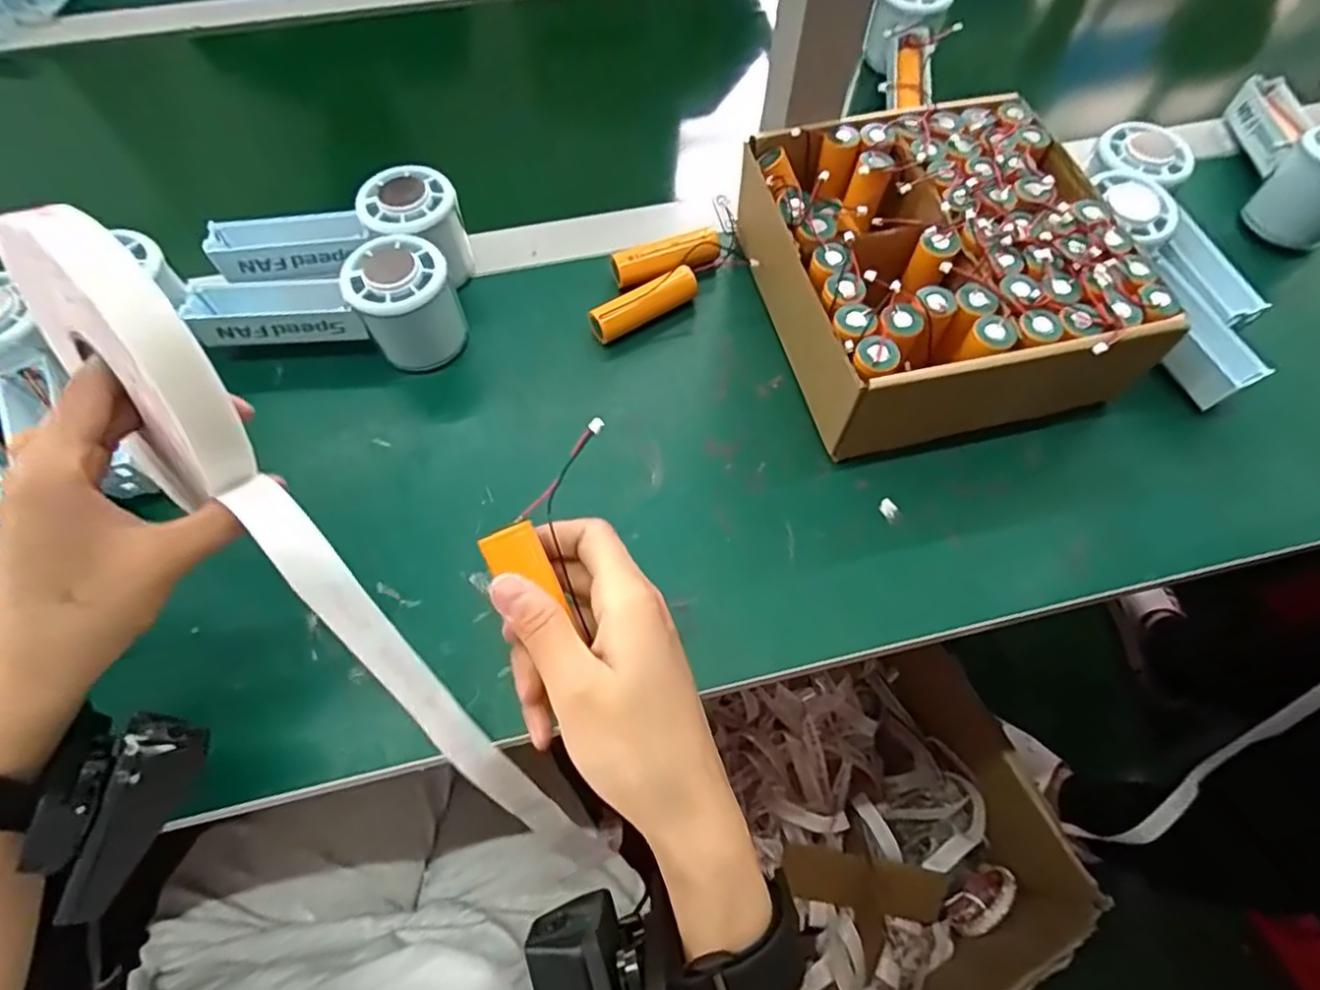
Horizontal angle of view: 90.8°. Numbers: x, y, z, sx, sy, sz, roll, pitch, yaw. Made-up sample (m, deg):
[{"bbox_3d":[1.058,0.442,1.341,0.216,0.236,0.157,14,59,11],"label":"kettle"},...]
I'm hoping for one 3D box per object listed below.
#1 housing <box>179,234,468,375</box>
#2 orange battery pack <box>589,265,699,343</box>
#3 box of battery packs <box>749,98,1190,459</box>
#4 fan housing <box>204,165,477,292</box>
[{"bbox_3d":[-0.198,-0.106,0.389,0.156,0.062,0.054,-8,64,-5],"label":"housing"},{"bbox_3d":[-0.008,-0.122,0.413,0.075,0.019,0.017,-28,67,-14],"label":"orange battery pack"},{"bbox_3d":[0.163,-0.136,0.392,0.191,0.071,0.193,-11,64,-6],"label":"box of battery packs"},{"bbox_3d":[-0.199,-0.165,0.417,0.158,0.063,0.061,4,63,2],"label":"fan housing"}]

